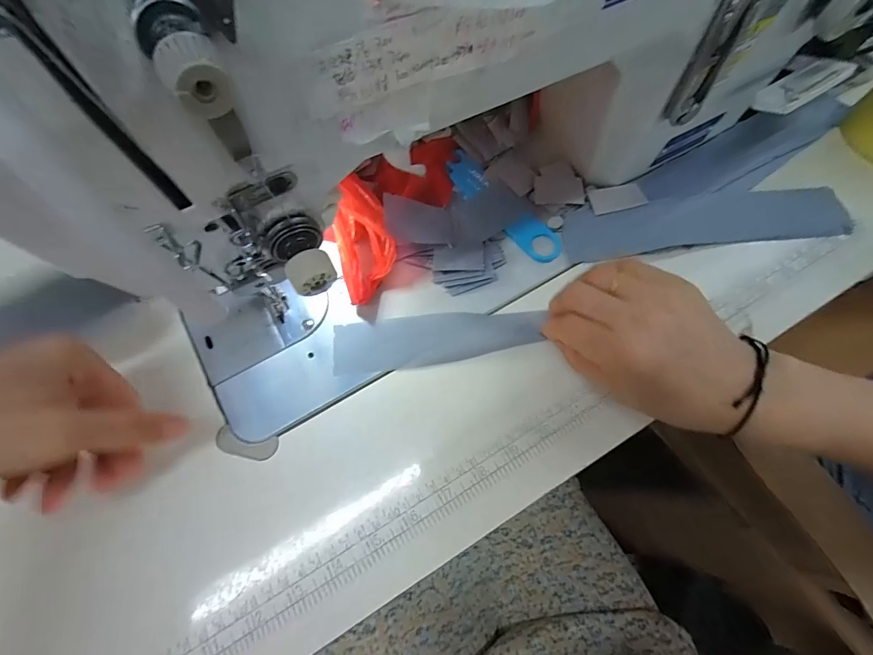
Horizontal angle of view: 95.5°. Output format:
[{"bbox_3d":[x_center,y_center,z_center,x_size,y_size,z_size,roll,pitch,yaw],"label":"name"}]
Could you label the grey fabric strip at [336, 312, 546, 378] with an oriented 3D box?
[{"bbox_3d":[0.000,0.008,0.286,0.147,0.004,0.037,-7,73,1],"label":"grey fabric strip"}]

